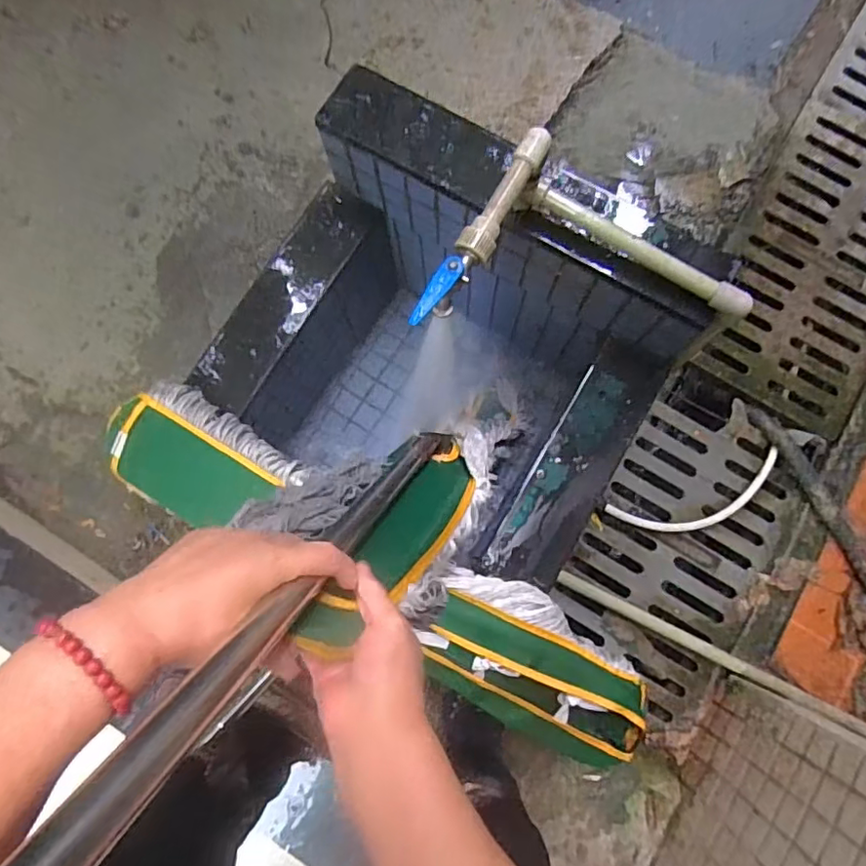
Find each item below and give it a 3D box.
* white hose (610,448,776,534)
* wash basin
[{"bbox_3d":[0.530,0.137,1.167,0.354,0.021,0.100,-19,80,-2],"label":"white hose"},{"bbox_3d":[-0.002,-0.091,0.981,0.616,0.508,0.487,37,83,7],"label":"wash basin"}]

